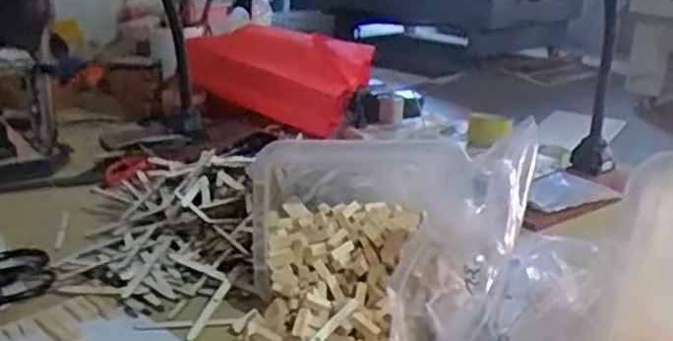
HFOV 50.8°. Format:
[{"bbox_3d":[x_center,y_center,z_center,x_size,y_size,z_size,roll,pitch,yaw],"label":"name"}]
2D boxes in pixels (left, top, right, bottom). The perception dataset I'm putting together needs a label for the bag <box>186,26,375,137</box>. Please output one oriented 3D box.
[{"bbox_3d":[-0.100,-0.188,1.489,0.426,0.198,0.143,1,17,-35],"label":"bag"}]

